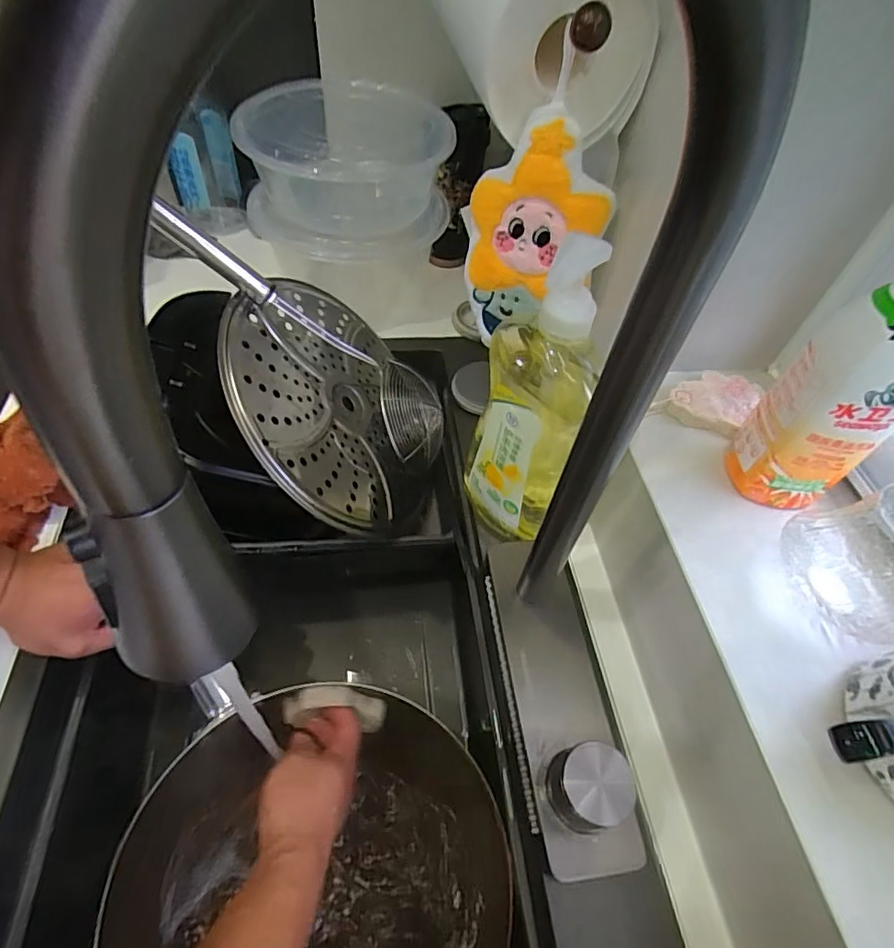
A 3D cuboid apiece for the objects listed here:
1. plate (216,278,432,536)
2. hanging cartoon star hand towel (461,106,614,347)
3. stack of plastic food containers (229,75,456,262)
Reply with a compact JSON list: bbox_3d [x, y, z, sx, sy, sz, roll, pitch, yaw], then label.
[{"bbox_3d":[-0.118,-0.069,0.525,0.236,0.027,0.268,-14,82,-61],"label":"plate"},{"bbox_3d":[0.068,-0.199,0.436,0.114,0.168,0.038,22,55,11],"label":"hanging cartoon star hand towel"},{"bbox_3d":[-0.113,-0.341,0.583,0.210,0.110,0.205,-24,60,-20],"label":"stack of plastic food containers"}]

